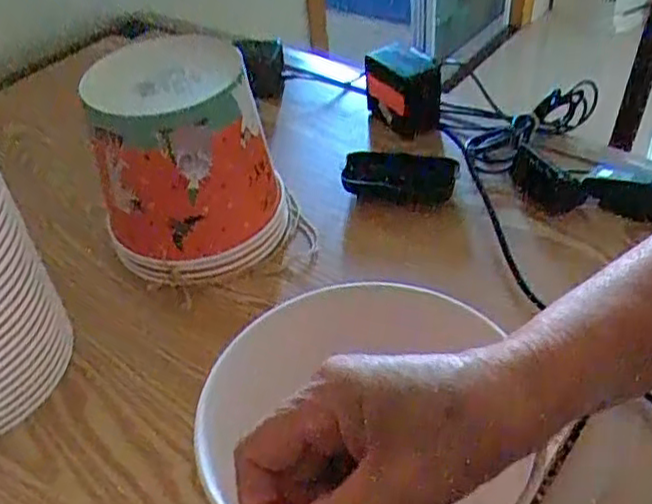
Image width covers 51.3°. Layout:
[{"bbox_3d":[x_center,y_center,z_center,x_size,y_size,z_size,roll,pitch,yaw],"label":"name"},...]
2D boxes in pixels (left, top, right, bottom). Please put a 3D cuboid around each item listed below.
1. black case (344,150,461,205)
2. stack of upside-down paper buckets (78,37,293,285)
[{"bbox_3d":[0.065,-0.073,0.623,0.105,0.041,0.032,11,44,18],"label":"black case"},{"bbox_3d":[-0.112,-0.070,0.570,0.136,0.169,0.122,1,42,7],"label":"stack of upside-down paper buckets"}]

